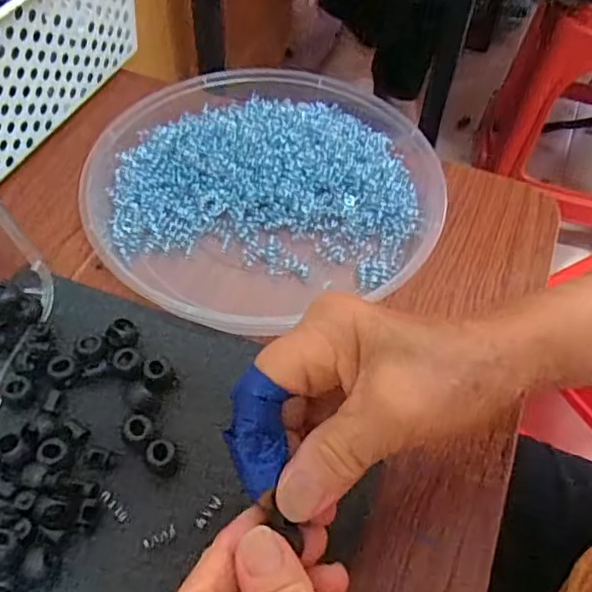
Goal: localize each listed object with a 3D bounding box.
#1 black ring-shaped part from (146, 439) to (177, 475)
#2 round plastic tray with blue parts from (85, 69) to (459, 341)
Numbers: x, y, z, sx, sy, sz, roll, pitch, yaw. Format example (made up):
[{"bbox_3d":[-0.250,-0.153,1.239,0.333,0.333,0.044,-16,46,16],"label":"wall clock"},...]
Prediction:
[{"bbox_3d":[-0.068,0.081,0.307,0.014,0.012,0.015,2,54,-2],"label":"black ring-shaped part"},{"bbox_3d":[-0.021,-0.074,0.419,0.236,0.034,0.224,-15,56,-13],"label":"round plastic tray with blue parts"}]

